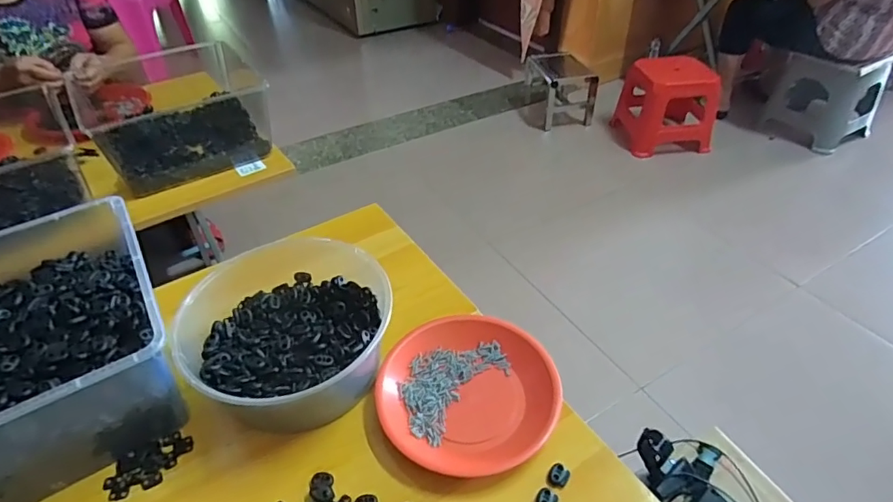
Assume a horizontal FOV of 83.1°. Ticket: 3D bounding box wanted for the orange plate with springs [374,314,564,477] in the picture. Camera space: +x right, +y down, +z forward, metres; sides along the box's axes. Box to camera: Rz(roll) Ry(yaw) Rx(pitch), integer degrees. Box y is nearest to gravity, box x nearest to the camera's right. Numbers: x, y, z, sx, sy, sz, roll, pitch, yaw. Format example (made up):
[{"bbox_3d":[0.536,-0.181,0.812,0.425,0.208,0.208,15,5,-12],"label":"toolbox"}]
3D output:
[{"bbox_3d":[0.023,0.152,0.550,0.181,0.028,0.179,-1,41,1],"label":"orange plate with springs"}]

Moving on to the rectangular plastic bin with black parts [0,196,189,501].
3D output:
[{"bbox_3d":[-0.461,0.105,0.537,0.294,0.139,0.325,-24,46,-23],"label":"rectangular plastic bin with black parts"}]

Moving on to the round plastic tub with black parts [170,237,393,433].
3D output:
[{"bbox_3d":[-0.174,0.088,0.576,0.212,0.095,0.216,-1,41,1],"label":"round plastic tub with black parts"}]

